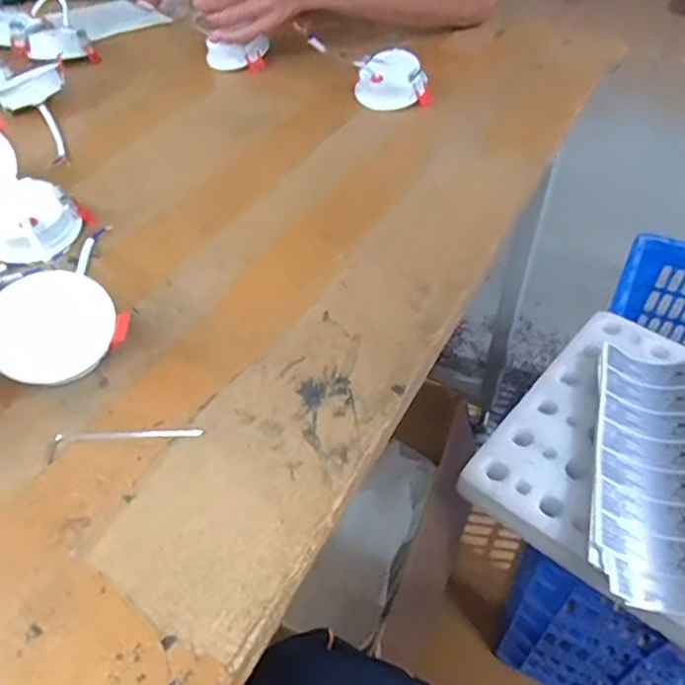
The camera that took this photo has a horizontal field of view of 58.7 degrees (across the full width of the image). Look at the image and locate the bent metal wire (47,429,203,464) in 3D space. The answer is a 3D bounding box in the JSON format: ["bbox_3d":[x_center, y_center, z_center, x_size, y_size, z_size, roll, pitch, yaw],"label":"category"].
[{"bbox_3d":[-0.122,0.053,0.342,0.085,0.004,0.015,-7,47,-5],"label":"bent metal wire"}]

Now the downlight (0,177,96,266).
[{"bbox_3d":[-0.240,-0.094,0.468,0.065,0.031,0.071,10,48,10],"label":"downlight"}]

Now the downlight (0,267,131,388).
[{"bbox_3d":[-0.178,-0.008,0.375,0.073,0.031,0.071,-37,77,-23],"label":"downlight"}]

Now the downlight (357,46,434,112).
[{"bbox_3d":[0.052,-0.264,0.615,0.070,0.037,0.058,34,56,28],"label":"downlight"}]

